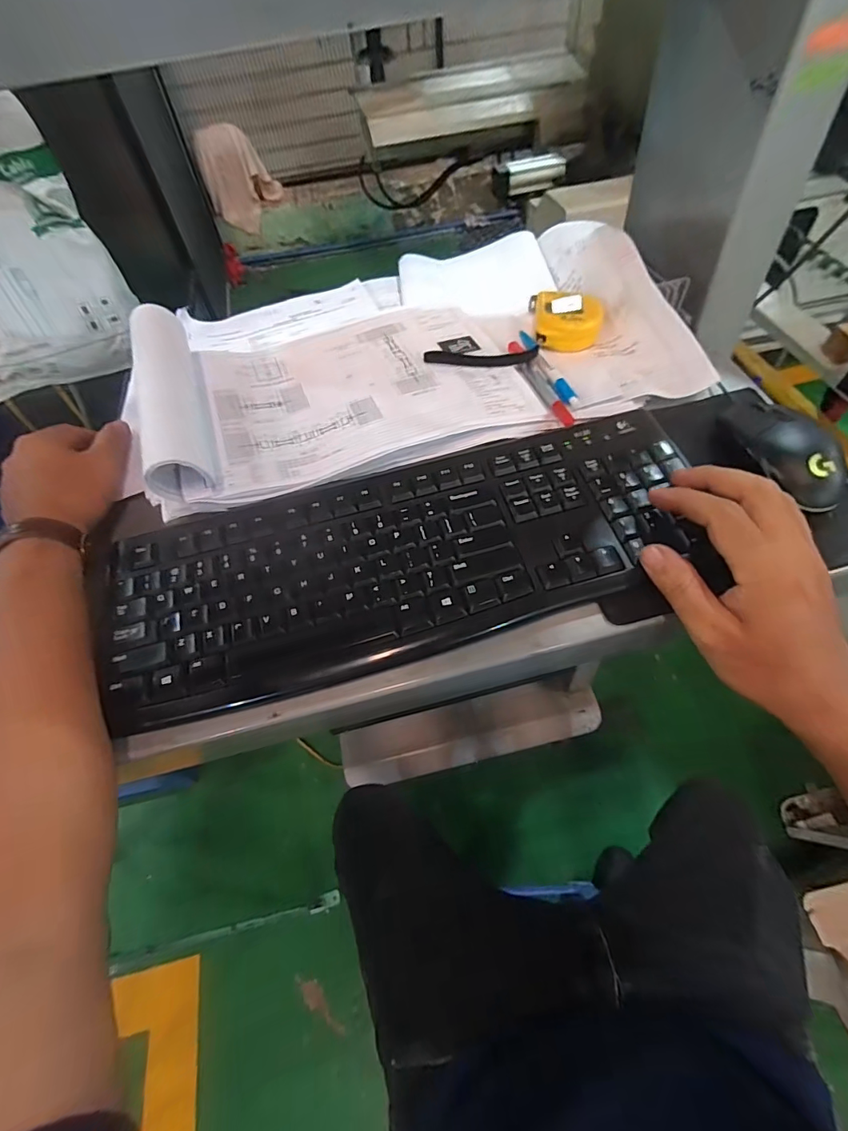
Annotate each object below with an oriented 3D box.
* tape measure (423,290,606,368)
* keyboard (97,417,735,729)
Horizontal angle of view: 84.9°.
[{"bbox_3d":[0.096,-0.216,0.444,0.180,0.030,0.084,-41,63,-20],"label":"tape measure"},{"bbox_3d":[-0.013,-0.009,0.333,0.410,0.028,0.147,-17,57,-5],"label":"keyboard"}]

